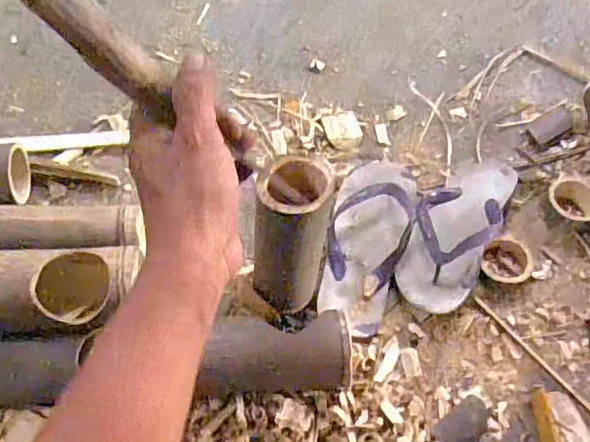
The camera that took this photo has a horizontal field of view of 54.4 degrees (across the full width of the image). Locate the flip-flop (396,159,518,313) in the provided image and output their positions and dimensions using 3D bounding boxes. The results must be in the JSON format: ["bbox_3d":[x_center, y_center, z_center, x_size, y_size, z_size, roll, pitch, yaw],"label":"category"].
[{"bbox_3d":[0.206,-0.003,0.720,0.096,0.053,0.248,26,61,13],"label":"flip-flop"}]

